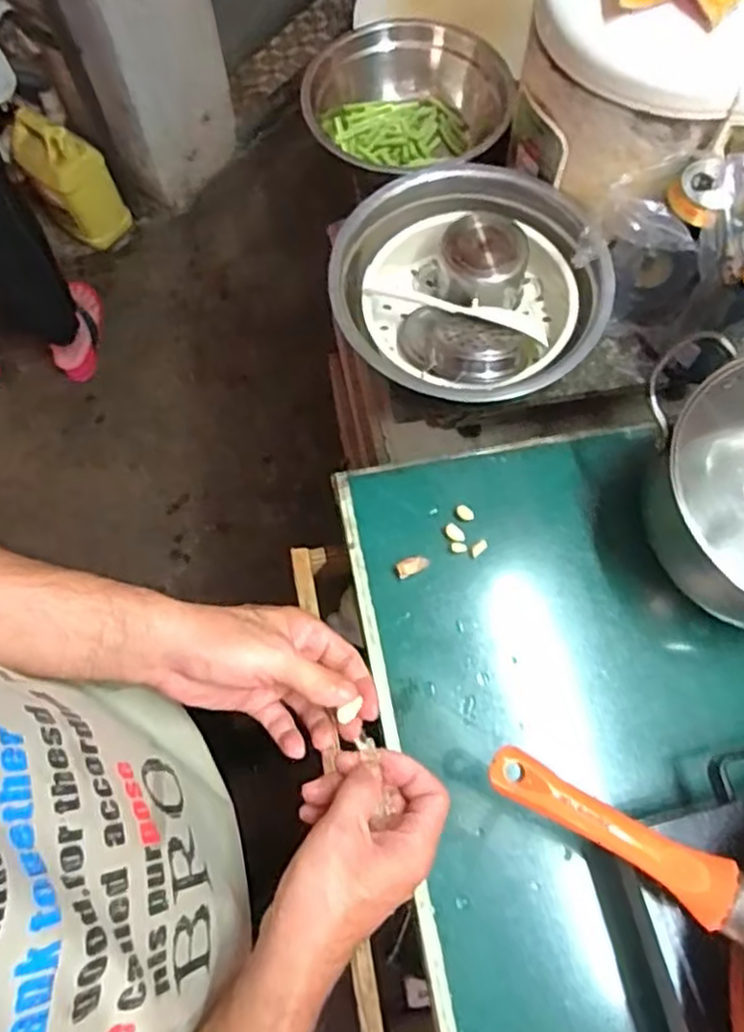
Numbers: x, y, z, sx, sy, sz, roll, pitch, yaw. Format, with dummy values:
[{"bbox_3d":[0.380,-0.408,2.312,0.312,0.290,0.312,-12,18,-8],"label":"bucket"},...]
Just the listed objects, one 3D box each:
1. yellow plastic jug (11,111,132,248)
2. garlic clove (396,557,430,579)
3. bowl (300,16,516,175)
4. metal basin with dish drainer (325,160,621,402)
[{"bbox_3d":[-0.689,-0.757,1.587,0.218,0.265,0.115,30,74,10],"label":"yellow plastic jug"},{"bbox_3d":[0.036,0.044,0.608,0.029,0.006,0.015,-21,72,-7],"label":"garlic clove"},{"bbox_3d":[0.035,-0.459,0.773,0.210,0.096,0.198,0,71,0],"label":"bowl"},{"bbox_3d":[0.091,-0.211,0.678,0.245,0.105,0.249,0,71,0],"label":"metal basin with dish drainer"}]

